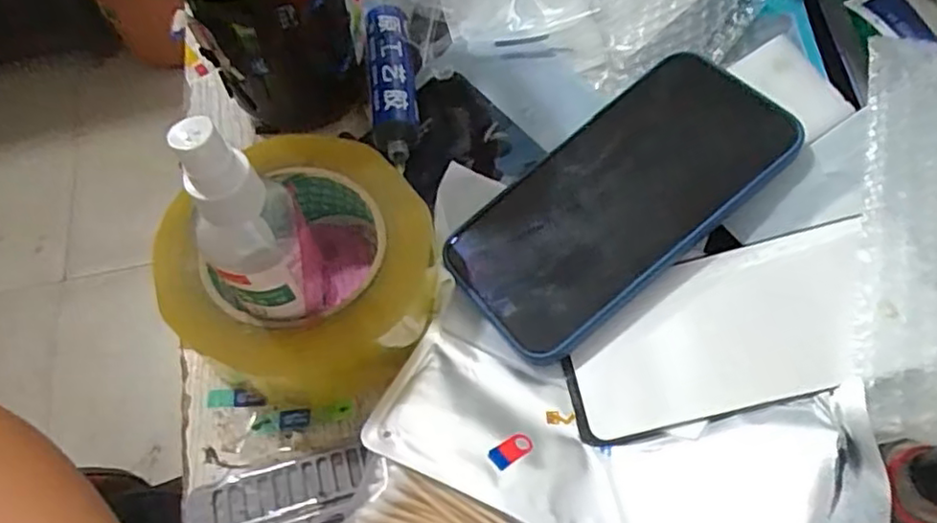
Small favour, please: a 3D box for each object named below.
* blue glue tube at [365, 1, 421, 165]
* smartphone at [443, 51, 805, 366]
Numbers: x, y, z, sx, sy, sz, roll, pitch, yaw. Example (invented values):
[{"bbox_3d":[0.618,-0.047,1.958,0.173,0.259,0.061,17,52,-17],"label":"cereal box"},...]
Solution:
[{"bbox_3d":[-0.042,-0.098,0.351,0.024,0.022,0.096,-7,61,-3],"label":"blue glue tube"},{"bbox_3d":[0.068,-0.030,0.299,0.160,0.006,0.080,-41,61,-2],"label":"smartphone"}]

